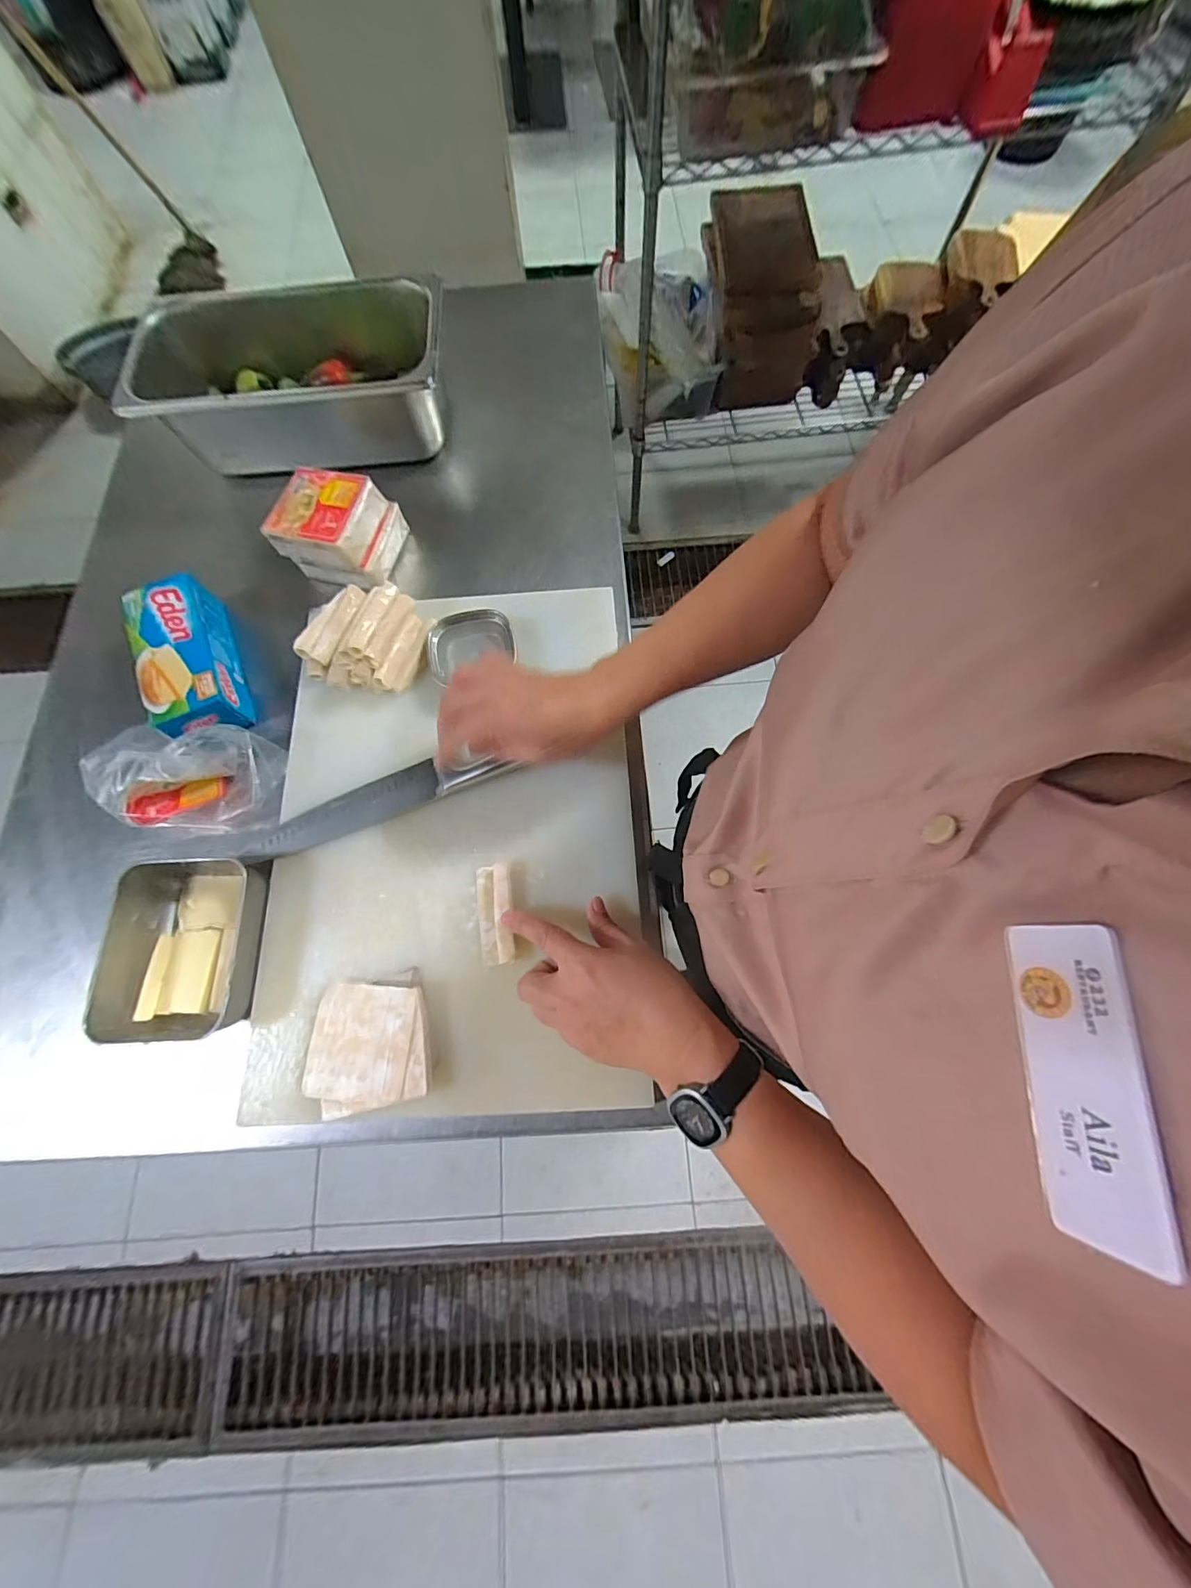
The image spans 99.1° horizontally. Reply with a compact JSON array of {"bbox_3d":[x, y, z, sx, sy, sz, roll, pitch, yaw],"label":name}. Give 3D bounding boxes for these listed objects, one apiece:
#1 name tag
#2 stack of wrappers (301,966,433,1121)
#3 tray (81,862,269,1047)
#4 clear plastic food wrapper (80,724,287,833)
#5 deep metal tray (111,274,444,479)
[{"bbox_3d":[0.124,0.072,0.130,0.004,0.026,0.074,10,73,-18],"label":"name tag"},{"bbox_3d":[-0.169,0.184,0.378,0.086,0.014,0.087,-11,72,-2],"label":"stack of wrappers"},{"bbox_3d":[-0.324,0.120,0.407,0.106,0.042,0.140,-3,72,0],"label":"tray"},{"bbox_3d":[-0.365,-0.016,0.450,0.166,0.063,0.081,-4,72,0],"label":"clear plastic food wrapper"},{"bbox_3d":[-0.330,-0.467,0.573,0.328,0.096,0.199,-5,72,-1],"label":"deep metal tray"}]

